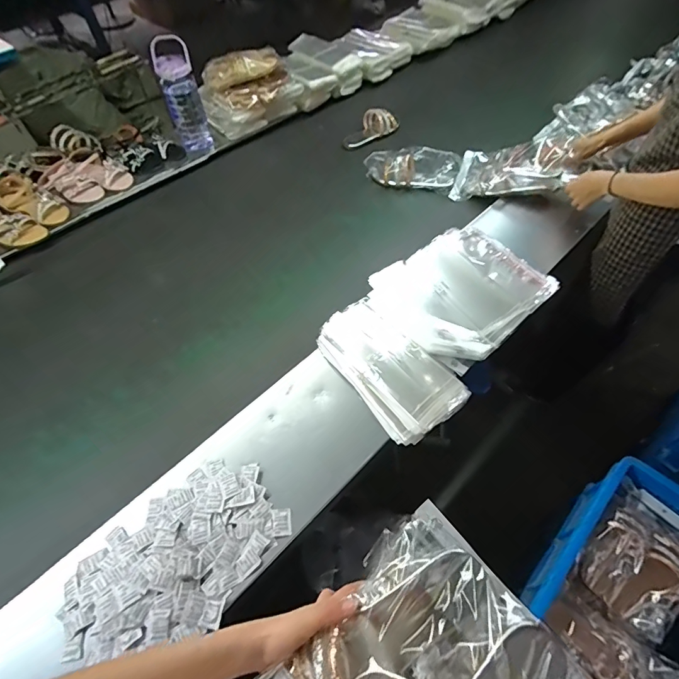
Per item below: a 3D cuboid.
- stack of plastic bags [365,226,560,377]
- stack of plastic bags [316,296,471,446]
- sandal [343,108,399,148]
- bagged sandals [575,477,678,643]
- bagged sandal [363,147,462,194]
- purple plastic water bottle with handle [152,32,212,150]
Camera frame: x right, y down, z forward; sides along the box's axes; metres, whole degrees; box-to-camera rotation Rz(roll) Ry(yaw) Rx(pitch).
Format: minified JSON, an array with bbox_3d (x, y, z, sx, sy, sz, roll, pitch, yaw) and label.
[{"bbox_3d":[0.280,-0.116,0.926,0.379,0.042,0.305,-33,59,-19],"label":"stack of plastic bags"},{"bbox_3d":[0.097,0.050,0.812,0.173,0.054,0.305,-32,59,-18],"label":"stack of plastic bags"},{"bbox_3d":[0.094,-0.703,1.349,0.208,0.077,0.102,-33,59,-4],"label":"sandal"},{"bbox_3d":[0.663,0.467,0.879,0.282,0.065,0.219,-35,60,-20],"label":"bagged sandals"},{"bbox_3d":[0.213,-0.505,1.196,0.264,0.067,0.099,13,56,12],"label":"bagged sandal"},{"bbox_3d":[-0.474,-0.724,1.242,0.105,0.316,0.106,-18,56,-9],"label":"purple plastic water bottle with handle"}]

